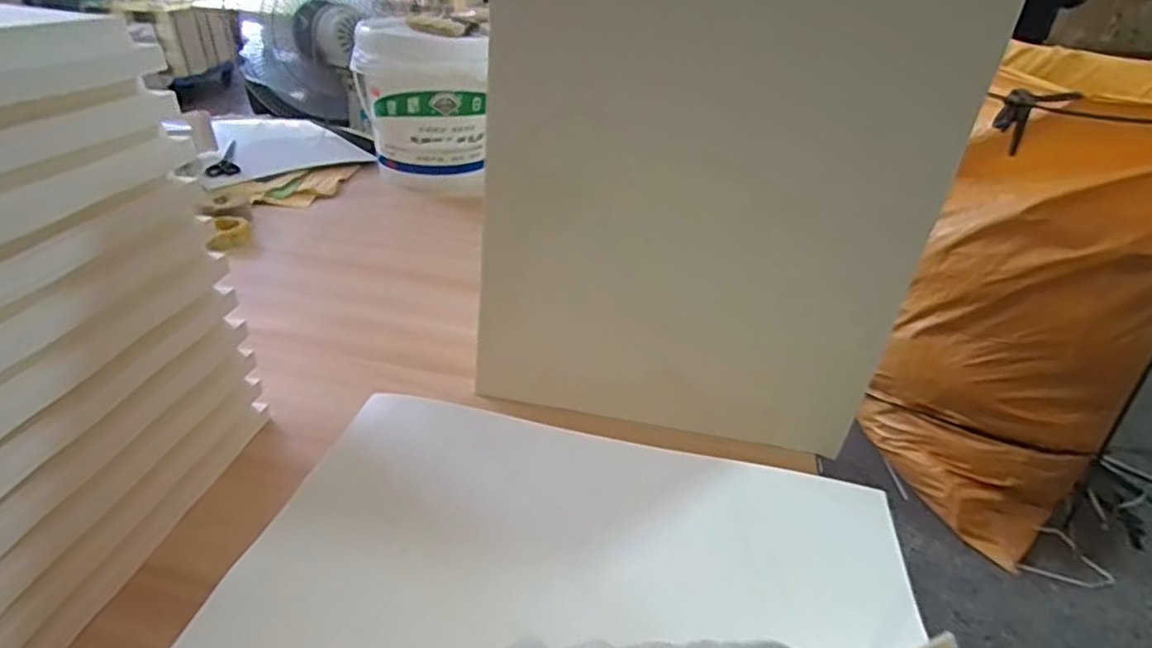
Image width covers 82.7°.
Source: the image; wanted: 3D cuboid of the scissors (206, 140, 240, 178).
[{"bbox_3d":[-0.615,-0.289,1.169,0.042,0.005,0.152,23,31,-20],"label":"scissors"}]

